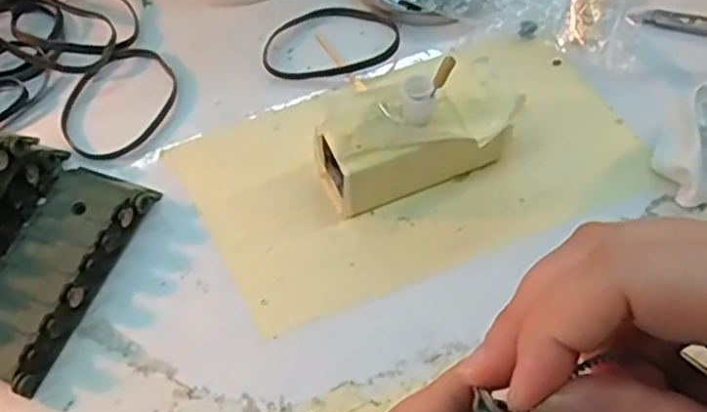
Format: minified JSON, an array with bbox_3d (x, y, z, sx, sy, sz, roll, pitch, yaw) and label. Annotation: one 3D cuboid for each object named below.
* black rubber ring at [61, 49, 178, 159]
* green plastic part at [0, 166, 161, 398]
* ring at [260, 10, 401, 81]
[{"bbox_3d":[-0.113,-0.051,0.332,0.048,0.004,0.066,22,60,16],"label":"black rubber ring"},{"bbox_3d":[-0.118,0.024,0.276,0.043,0.015,0.095,18,59,14],"label":"green plastic part"},{"bbox_3d":[-0.011,-0.084,0.354,0.068,0.004,0.049,-1,57,2],"label":"ring"}]

